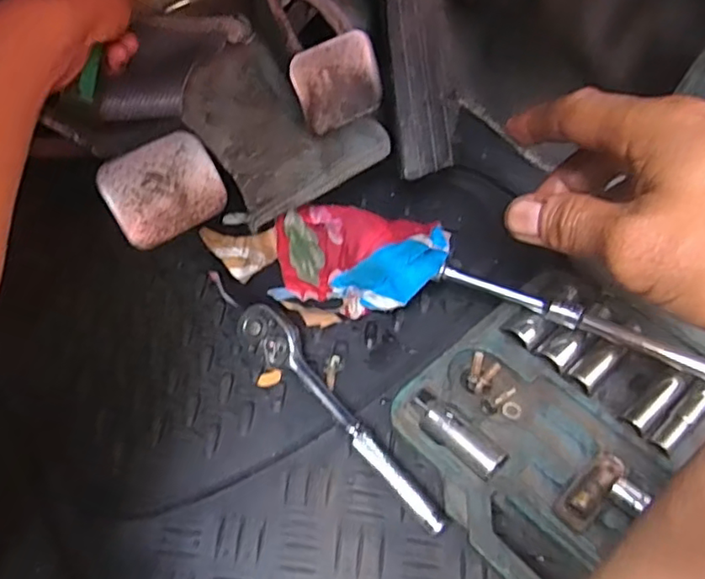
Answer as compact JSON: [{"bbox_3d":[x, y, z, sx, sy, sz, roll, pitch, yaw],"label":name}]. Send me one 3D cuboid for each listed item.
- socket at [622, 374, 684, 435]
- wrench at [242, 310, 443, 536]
[{"bbox_3d":[0.181,0.068,0.356,0.044,0.014,0.014,-37,59,-21],"label":"socket"},{"bbox_3d":[-0.010,0.076,0.381,0.025,0.029,0.189,-37,58,-21],"label":"wrench"}]

